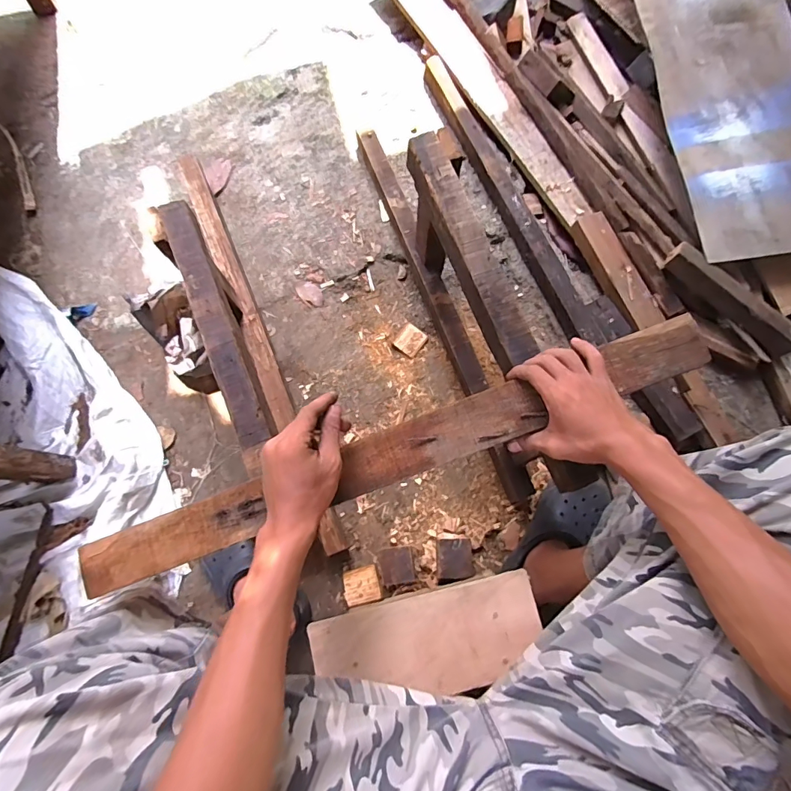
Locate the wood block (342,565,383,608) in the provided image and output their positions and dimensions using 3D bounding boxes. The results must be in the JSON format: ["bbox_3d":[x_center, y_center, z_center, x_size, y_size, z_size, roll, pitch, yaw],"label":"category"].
[{"bbox_3d":[-0.061,0.339,0.774,0.064,0.025,0.057,-15,76,-4],"label":"wood block"}]

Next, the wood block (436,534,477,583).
[{"bbox_3d":[0.108,0.290,0.774,0.066,0.030,0.080,-2,75,0],"label":"wood block"}]

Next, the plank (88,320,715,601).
[{"bbox_3d":[0.001,0.065,0.482,0.711,0.026,0.060,-21,76,-1],"label":"plank"}]

